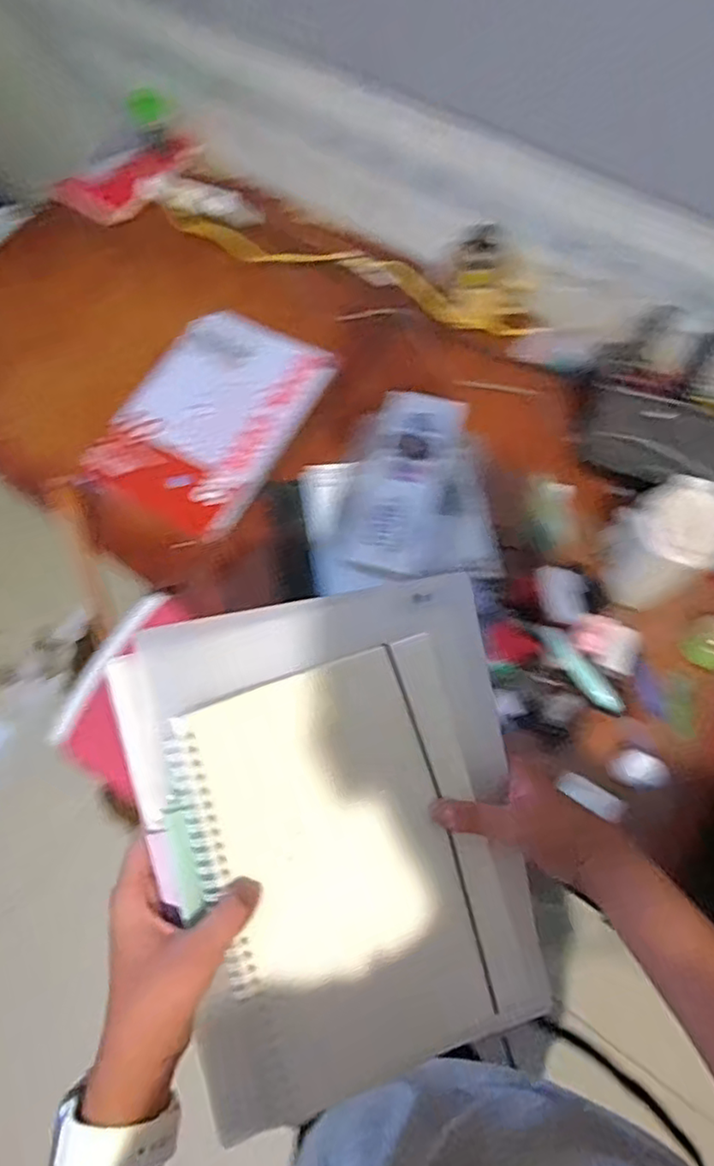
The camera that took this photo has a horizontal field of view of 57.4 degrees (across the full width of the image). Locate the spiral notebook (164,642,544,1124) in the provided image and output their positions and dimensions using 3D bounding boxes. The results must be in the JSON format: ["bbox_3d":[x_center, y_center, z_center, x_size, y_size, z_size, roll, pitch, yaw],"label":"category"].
[{"bbox_3d":[0.008,0.181,0.416,0.193,0.013,0.259,-16,91,-19],"label":"spiral notebook"}]

